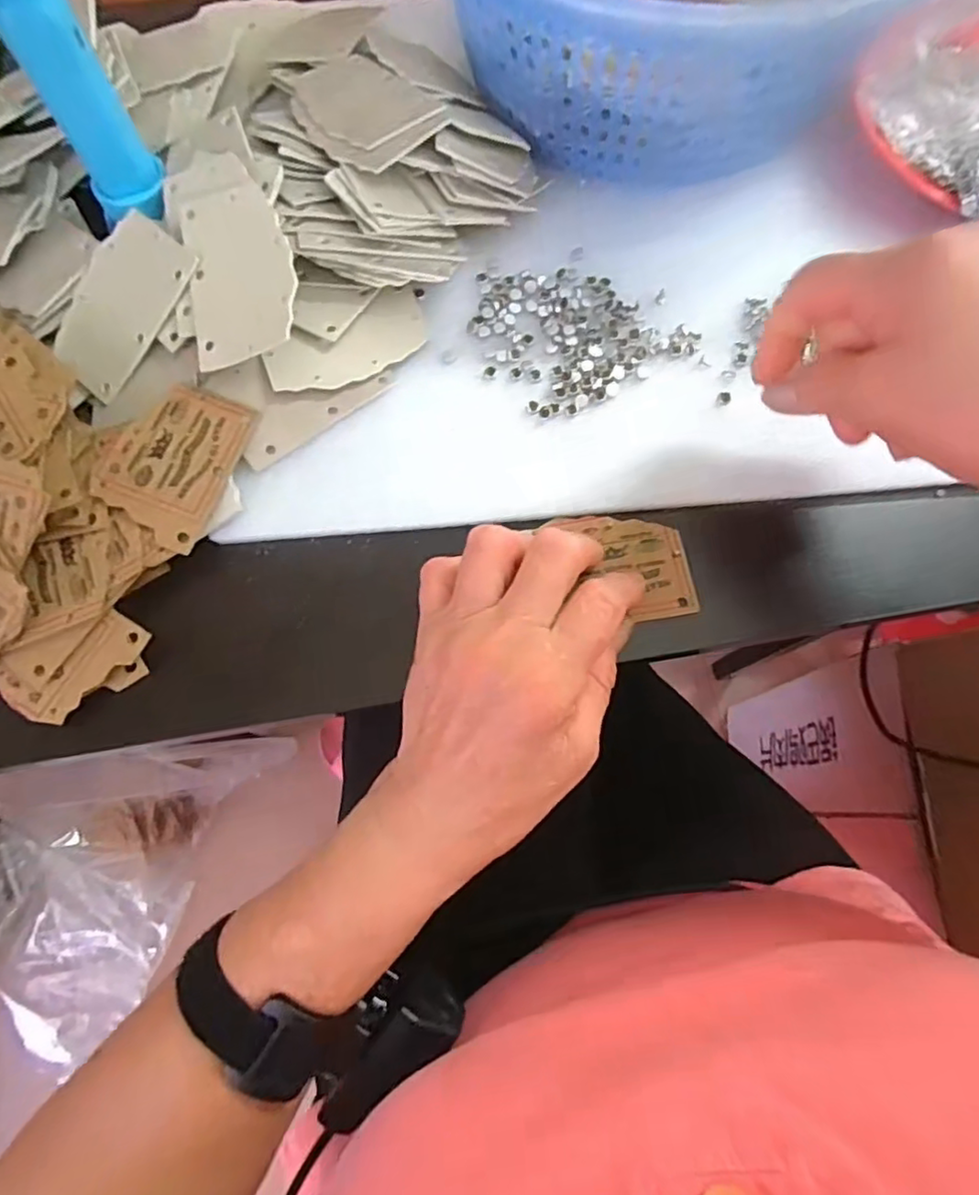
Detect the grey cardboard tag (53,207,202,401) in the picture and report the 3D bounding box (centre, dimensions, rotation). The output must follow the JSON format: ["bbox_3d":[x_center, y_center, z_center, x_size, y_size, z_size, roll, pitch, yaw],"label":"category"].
[{"bbox_3d":[-0.186,-0.146,0.310,0.054,0.005,0.084,40,97,10],"label":"grey cardboard tag"}]

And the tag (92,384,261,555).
[{"bbox_3d":[-0.150,-0.064,0.295,0.054,0.004,0.077,20,74,-5],"label":"tag"}]

